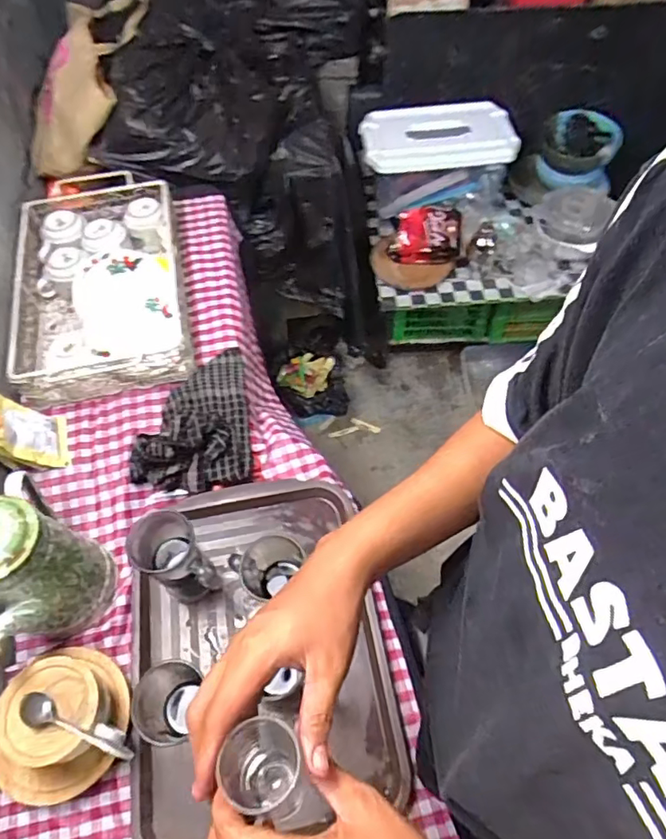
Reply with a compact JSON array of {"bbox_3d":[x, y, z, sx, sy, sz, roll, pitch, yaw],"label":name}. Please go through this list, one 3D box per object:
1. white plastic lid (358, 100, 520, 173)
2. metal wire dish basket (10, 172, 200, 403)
[{"bbox_3d":[0.287,-0.799,1.545,0.403,0.048,0.267,-8,58,-3],"label":"white plastic lid"},{"bbox_3d":[-0.394,-0.238,0.938,0.262,0.105,0.432,-12,58,-5],"label":"metal wire dish basket"}]

